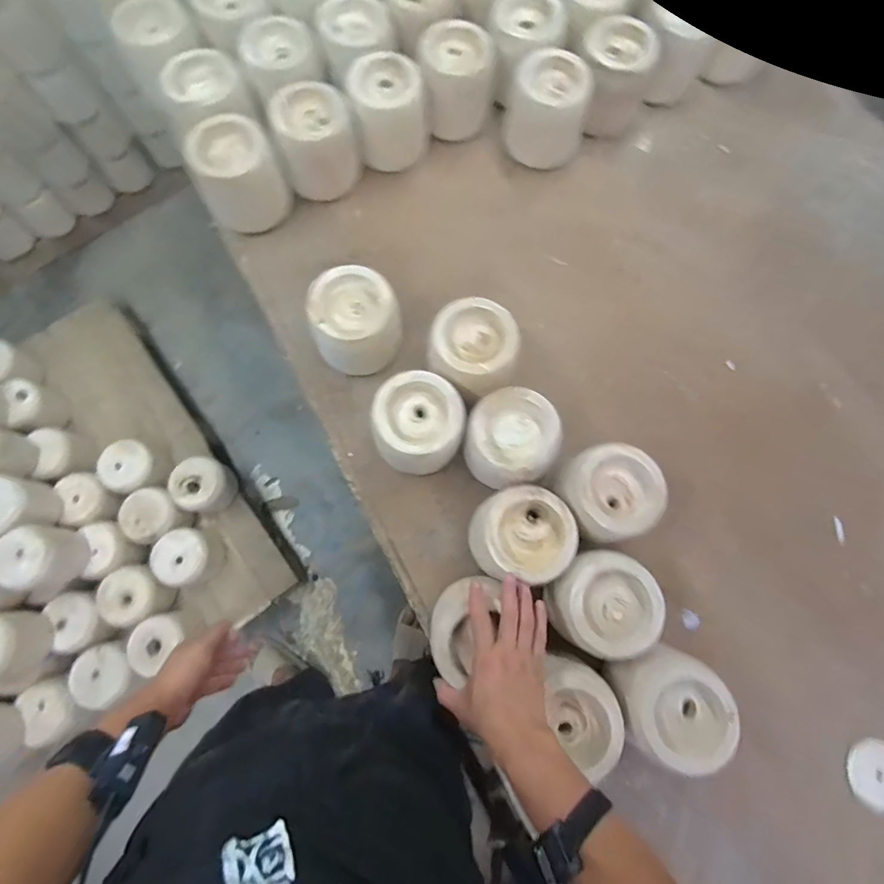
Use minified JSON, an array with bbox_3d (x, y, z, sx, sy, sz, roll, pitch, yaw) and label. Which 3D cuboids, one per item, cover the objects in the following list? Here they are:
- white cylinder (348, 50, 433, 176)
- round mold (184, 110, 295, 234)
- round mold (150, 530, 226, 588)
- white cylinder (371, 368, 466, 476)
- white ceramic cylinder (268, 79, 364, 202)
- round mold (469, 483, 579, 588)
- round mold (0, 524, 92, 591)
[{"bbox_3d":[-0.091,-0.578,0.820,0.130,0.114,0.136,-3,77,-1],"label":"white cylinder"},{"bbox_3d":[-0.332,-0.437,0.766,0.131,0.110,0.126,0,77,-1],"label":"round mold"},{"bbox_3d":[-0.635,0.290,1.171,0.123,0.117,0.127,40,80,8],"label":"round mold"},{"bbox_3d":[-0.033,-0.024,0.691,0.121,0.105,0.127,0,77,-1],"label":"white cylinder"},{"bbox_3d":[-0.211,-0.512,0.795,0.132,0.112,0.129,0,77,-1],"label":"white ceramic cylinder"},{"bbox_3d":[0.111,0.130,0.660,0.130,0.128,0.125,0,77,-1],"label":"round mold"},{"bbox_3d":[-0.899,0.260,1.051,0.115,0.125,0.133,-11,77,-3],"label":"round mold"}]

